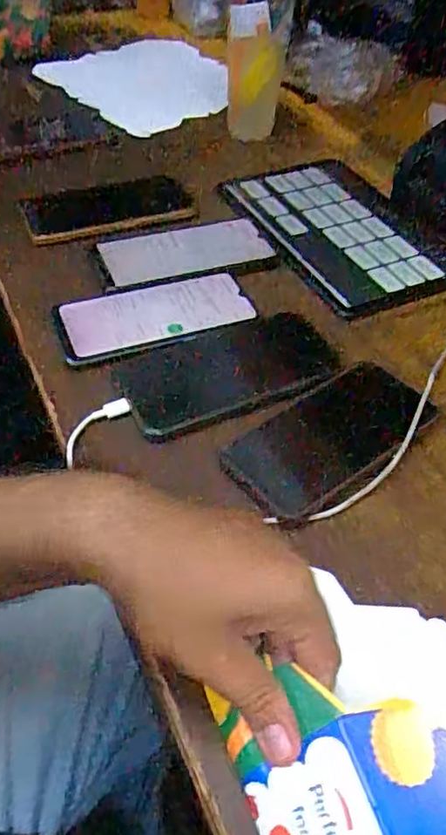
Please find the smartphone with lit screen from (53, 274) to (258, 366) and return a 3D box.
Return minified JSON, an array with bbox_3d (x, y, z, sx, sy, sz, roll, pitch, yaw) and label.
[{"bbox_3d":[-0.055,-0.089,0.523,0.164,0.009,0.077,-13,50,-16],"label":"smartphone with lit screen"}]

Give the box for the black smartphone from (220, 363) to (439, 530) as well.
[{"bbox_3d":[0.079,0.014,0.446,0.161,0.012,0.075,-30,57,-28],"label":"black smartphone"}]

